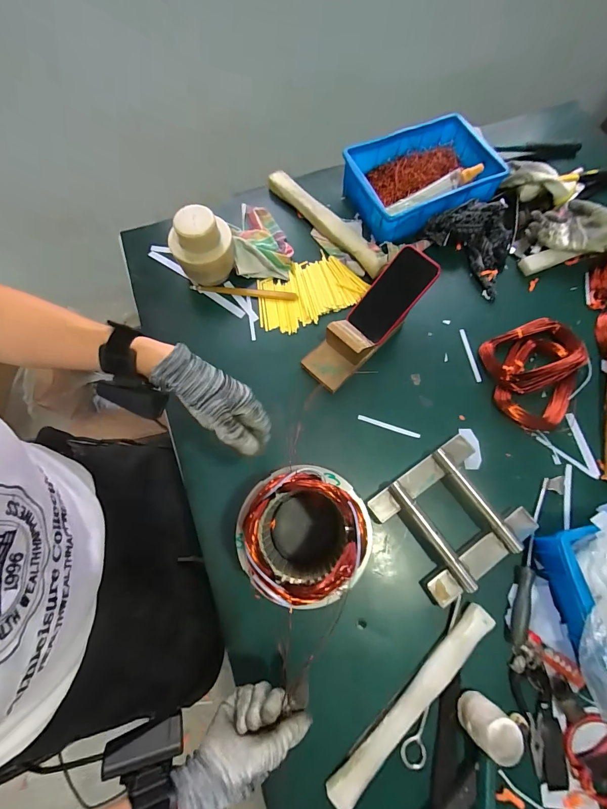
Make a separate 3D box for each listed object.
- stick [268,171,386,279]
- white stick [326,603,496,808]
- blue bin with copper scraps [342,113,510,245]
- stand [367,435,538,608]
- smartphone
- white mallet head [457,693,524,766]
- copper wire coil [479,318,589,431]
[{"bbox_3d":[0.046,-0.383,0.729,0.050,0.047,0.324,-41,76,-13],"label":"stick"},{"bbox_3d":[0.147,0.390,0.458,0.294,0.018,0.032,-41,76,-13],"label":"white stick"},{"bbox_3d":[0.250,-0.476,0.733,0.310,0.089,0.215,-24,73,-8],"label":"blue bin with copper scraps"},{"bbox_3d":[0.227,0.168,0.532,0.193,0.037,0.174,-33,74,-11],"label":"stand"},{"bbox_3d":[0.155,-0.190,0.610,0.082,0.016,0.160,43,115,7],"label":"smartphone"},{"bbox_3d":[0.229,0.398,0.431,0.050,0.063,0.046,0,71,0],"label":"white mallet head"},{"bbox_3d":[0.421,-0.061,0.622,0.162,0.038,0.203,-8,71,-3],"label":"copper wire coil"}]

